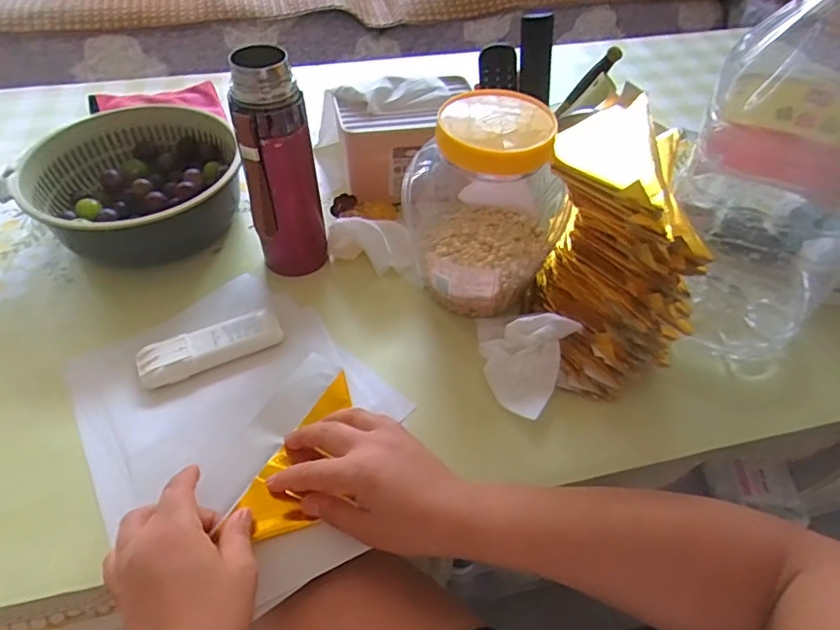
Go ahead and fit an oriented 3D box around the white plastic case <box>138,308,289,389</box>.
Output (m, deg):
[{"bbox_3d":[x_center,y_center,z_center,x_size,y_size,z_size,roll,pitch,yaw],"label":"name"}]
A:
[{"bbox_3d":[-0.191,0.028,0.502,0.124,0.012,0.046,-20,52,-18],"label":"white plastic case"}]

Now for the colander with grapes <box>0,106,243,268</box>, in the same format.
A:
[{"bbox_3d":[-0.320,-0.146,0.619,0.221,0.073,0.188,-9,50,-9],"label":"colander with grapes"}]

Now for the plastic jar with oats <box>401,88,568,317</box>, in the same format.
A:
[{"bbox_3d":[0.057,-0.102,0.509,0.131,0.184,0.143,7,49,4],"label":"plastic jar with oats"}]

